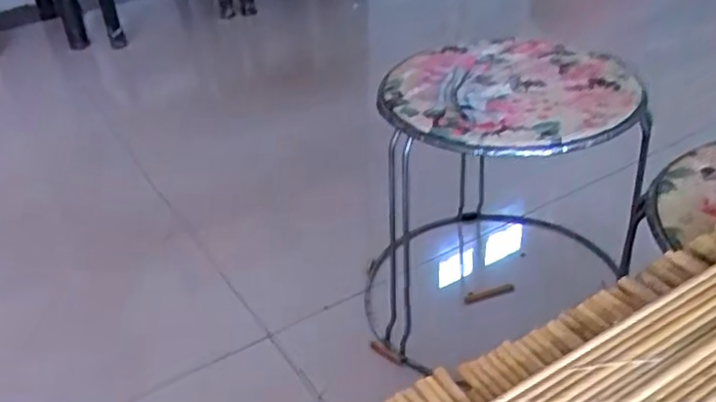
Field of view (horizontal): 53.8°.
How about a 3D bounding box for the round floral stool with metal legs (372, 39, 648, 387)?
[{"bbox_3d":[0.158,-0.017,0.906,0.315,0.345,0.342,-5,33,0],"label":"round floral stool with metal legs"}]

